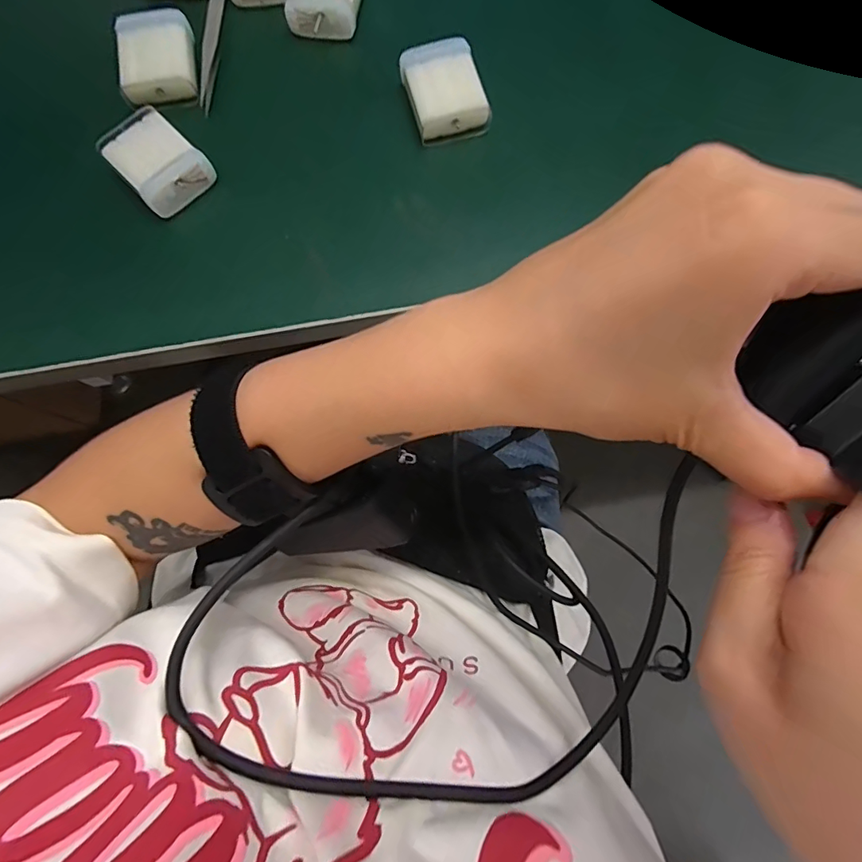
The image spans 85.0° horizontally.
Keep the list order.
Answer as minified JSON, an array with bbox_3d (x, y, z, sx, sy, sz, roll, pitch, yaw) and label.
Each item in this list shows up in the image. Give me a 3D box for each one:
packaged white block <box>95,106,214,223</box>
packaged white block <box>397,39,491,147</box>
[{"bbox_3d":[-0.157,-0.154,0.270,0.041,0.021,0.051,-43,80,-8],"label":"packaged white block"},{"bbox_3d":[0.008,-0.198,0.276,0.042,0.022,0.049,-19,77,-3],"label":"packaged white block"}]

